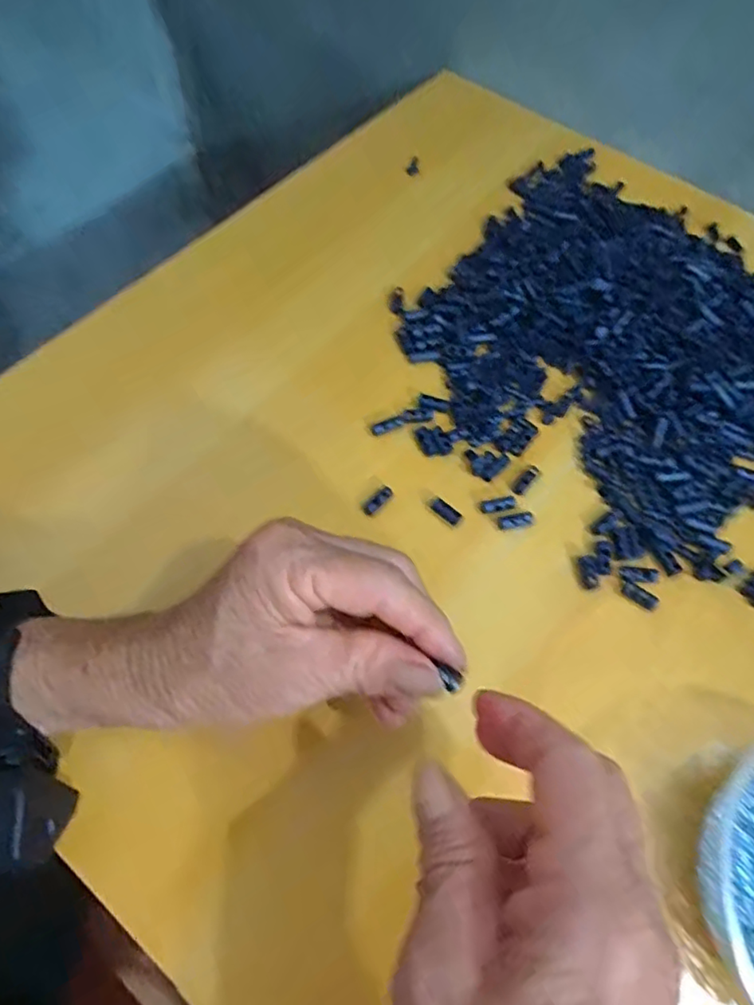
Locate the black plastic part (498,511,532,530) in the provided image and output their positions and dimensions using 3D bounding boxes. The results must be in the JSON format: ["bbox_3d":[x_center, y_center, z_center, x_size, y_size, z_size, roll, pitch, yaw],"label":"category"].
[{"bbox_3d":[0.076,0.010,0.315,0.019,0.004,0.008,-10,65,-7],"label":"black plastic part"}]

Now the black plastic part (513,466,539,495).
[{"bbox_3d":[0.084,-0.013,0.326,0.007,0.004,0.022,36,68,15],"label":"black plastic part"}]

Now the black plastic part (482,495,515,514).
[{"bbox_3d":[0.067,0.001,0.318,0.018,0.004,0.007,-6,64,-5],"label":"black plastic part"}]

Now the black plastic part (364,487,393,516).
[{"bbox_3d":[0.001,-0.001,0.316,0.007,0.004,0.019,42,70,17],"label":"black plastic part"}]

